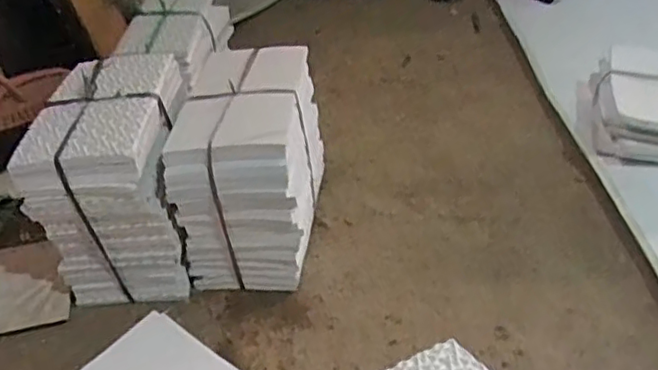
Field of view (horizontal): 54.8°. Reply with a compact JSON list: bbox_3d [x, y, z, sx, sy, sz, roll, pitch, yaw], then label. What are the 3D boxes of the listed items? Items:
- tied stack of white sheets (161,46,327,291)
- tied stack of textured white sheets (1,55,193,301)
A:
[{"bbox_3d":[-0.102,-0.039,0.923,0.156,0.233,0.309,2,38,7],"label":"tied stack of white sheets"},{"bbox_3d":[-0.282,-0.021,0.903,0.174,0.233,0.293,-2,38,2],"label":"tied stack of textured white sheets"}]

